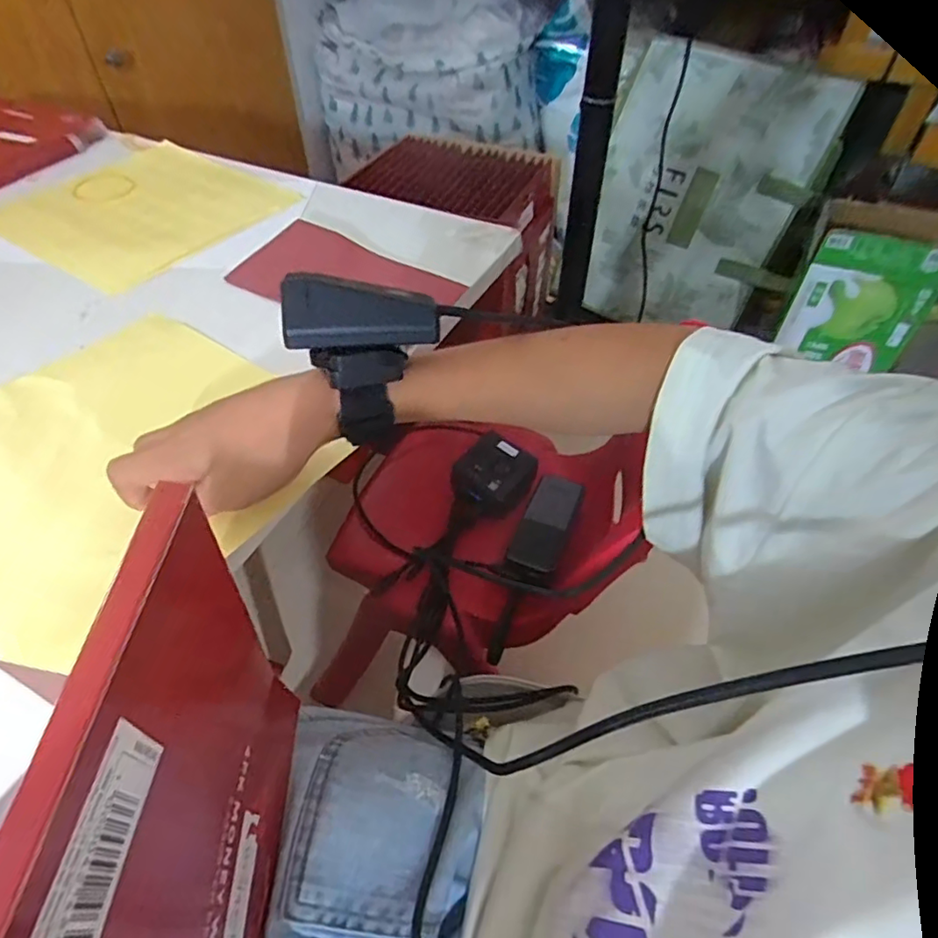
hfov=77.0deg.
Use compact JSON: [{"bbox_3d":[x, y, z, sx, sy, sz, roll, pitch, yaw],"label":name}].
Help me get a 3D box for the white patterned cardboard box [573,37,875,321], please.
[{"bbox_3d":[0.437,-0.494,1.113,0.352,0.470,0.082,21,40,17],"label":"white patterned cardboard box"}]

